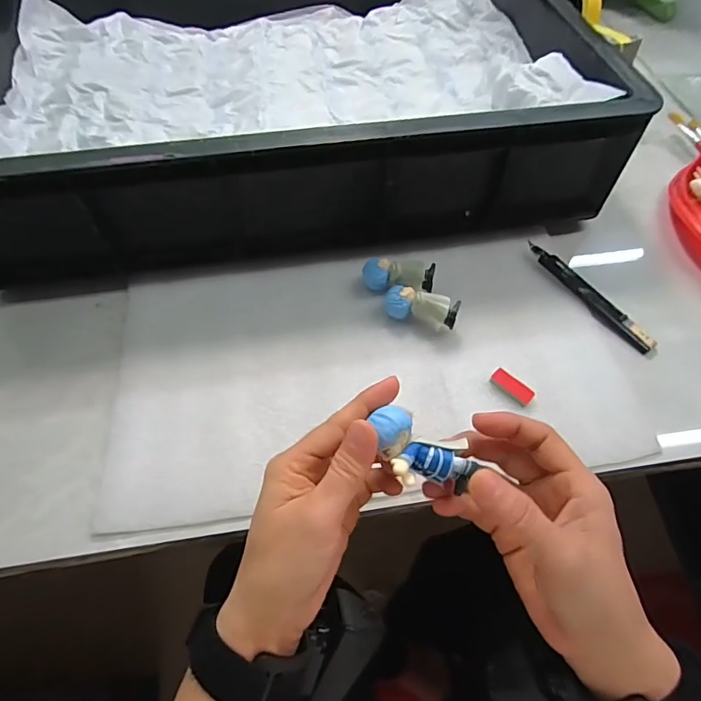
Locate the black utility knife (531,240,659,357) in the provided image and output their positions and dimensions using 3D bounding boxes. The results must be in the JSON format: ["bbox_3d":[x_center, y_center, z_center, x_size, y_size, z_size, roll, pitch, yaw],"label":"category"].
[{"bbox_3d":[0.211,-0.050,0.422,0.021,0.010,0.135,-32,68,-18],"label":"black utility knife"}]

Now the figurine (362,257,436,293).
[{"bbox_3d":[0.042,-0.065,0.417,0.061,0.030,0.024,12,59,7],"label":"figurine"}]

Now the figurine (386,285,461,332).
[{"bbox_3d":[0.059,-0.034,0.399,0.058,0.033,0.022,20,61,12],"label":"figurine"}]

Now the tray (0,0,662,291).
[{"bbox_3d":[-0.071,-0.300,0.488,0.575,0.114,0.413,-8,59,-5],"label":"tray"}]

